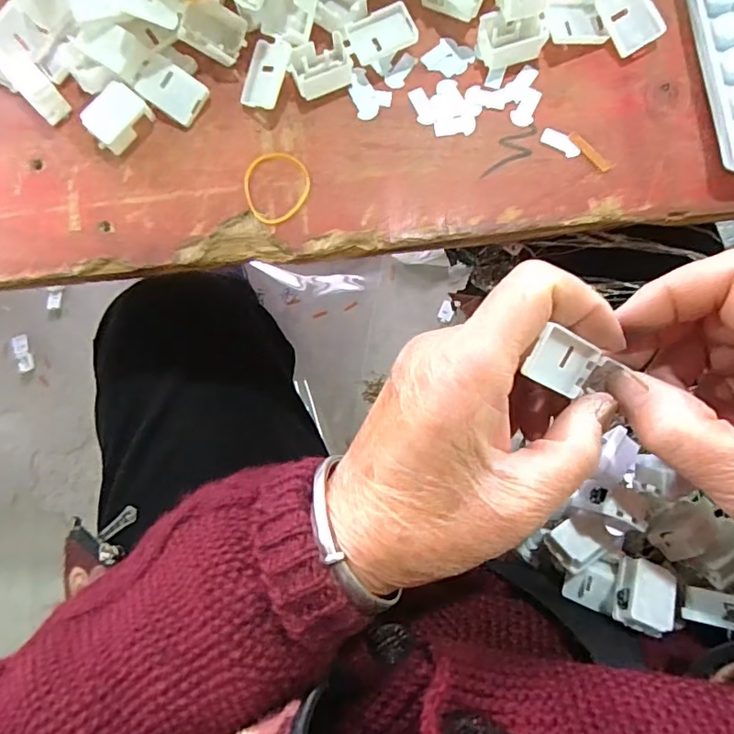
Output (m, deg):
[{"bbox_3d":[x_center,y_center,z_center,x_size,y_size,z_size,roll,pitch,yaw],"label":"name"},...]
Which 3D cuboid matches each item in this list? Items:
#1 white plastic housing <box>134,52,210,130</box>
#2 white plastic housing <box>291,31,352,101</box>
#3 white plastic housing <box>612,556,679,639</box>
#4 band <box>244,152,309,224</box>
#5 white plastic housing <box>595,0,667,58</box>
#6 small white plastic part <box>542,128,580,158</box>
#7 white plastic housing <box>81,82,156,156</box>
[{"bbox_3d":[-0.086,-0.121,0.232,0.028,0.010,0.020,36,86,8],"label":"white plastic housing"},{"bbox_3d":[-0.020,-0.131,0.229,0.026,0.011,0.017,-24,81,1],"label":"white plastic housing"},{"bbox_3d":[0.114,0.095,0.216,0.020,0.014,0.027,26,63,9],"label":"white plastic housing"},{"bbox_3d":[-0.040,-0.078,0.226,0.029,0.004,0.032,24,84,7],"label":"band"},{"bbox_3d":[0.112,-0.149,0.224,0.019,0.008,0.028,-26,81,0],"label":"white plastic housing"},{"bbox_3d":[0.082,-0.095,0.221,0.017,0.004,0.008,35,86,8],"label":"small white plastic part"},{"bbox_3d":[-0.109,-0.108,0.230,0.026,0.011,0.019,-44,102,-5],"label":"white plastic housing"}]

